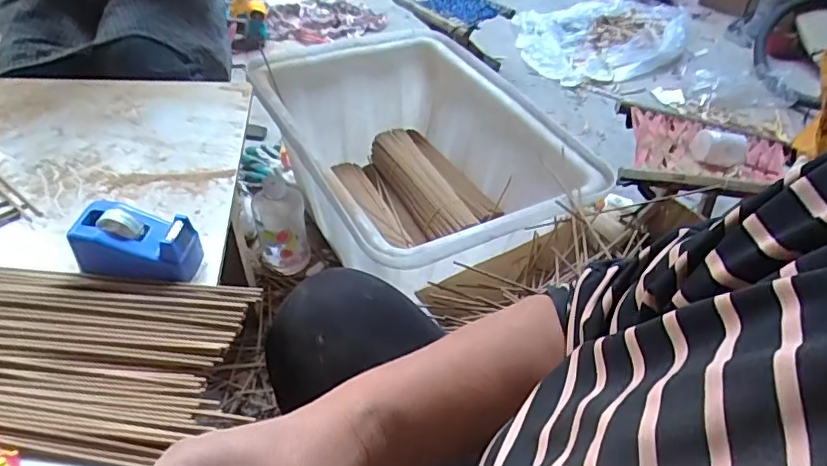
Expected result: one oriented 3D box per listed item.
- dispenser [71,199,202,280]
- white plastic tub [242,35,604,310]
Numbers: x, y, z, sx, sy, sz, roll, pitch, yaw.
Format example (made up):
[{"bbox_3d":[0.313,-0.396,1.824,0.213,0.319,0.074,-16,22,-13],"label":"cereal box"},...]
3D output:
[{"bbox_3d":[-0.250,0.009,0.509,0.101,0.055,0.057,9,46,2],"label":"dispenser"},{"bbox_3d":[0.007,-0.122,1.035,0.455,0.240,0.590,-18,50,-23],"label":"white plastic tub"}]

